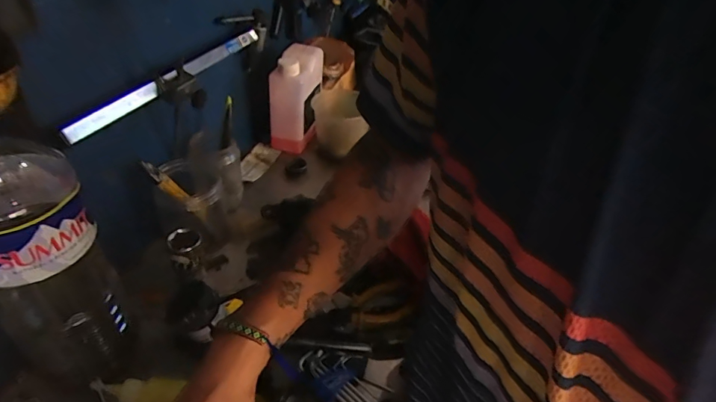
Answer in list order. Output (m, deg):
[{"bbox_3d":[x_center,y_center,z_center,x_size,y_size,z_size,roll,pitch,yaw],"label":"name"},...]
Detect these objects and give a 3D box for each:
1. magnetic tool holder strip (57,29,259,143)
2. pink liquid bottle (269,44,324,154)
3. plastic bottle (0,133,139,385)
[{"bbox_3d":[-0.229,-0.169,0.561,0.010,0.026,0.364,21,41,8],"label":"magnetic tool holder strip"},{"bbox_3d":[-0.111,-0.196,0.818,0.072,0.174,0.128,15,41,14],"label":"pink liquid bottle"},{"bbox_3d":[-0.287,0.065,0.400,0.098,0.280,0.103,31,48,27],"label":"plastic bottle"}]

